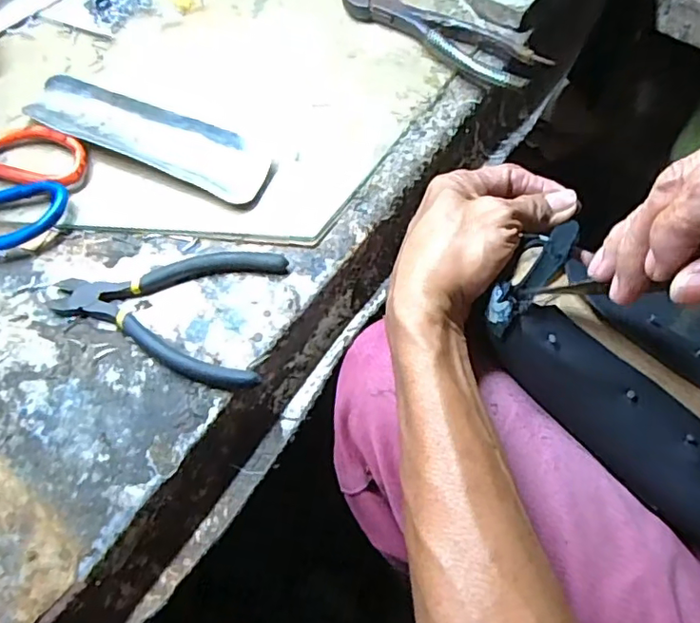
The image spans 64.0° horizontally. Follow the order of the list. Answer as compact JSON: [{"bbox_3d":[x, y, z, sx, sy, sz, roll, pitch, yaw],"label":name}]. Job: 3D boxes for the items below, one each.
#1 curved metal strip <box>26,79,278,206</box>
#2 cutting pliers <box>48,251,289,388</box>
[{"bbox_3d":[-0.150,-0.130,0.417,0.192,0.019,0.046,22,67,9],"label":"curved metal strip"},{"bbox_3d":[-0.121,-0.004,0.362,0.144,0.015,0.091,8,65,3],"label":"cutting pliers"}]

